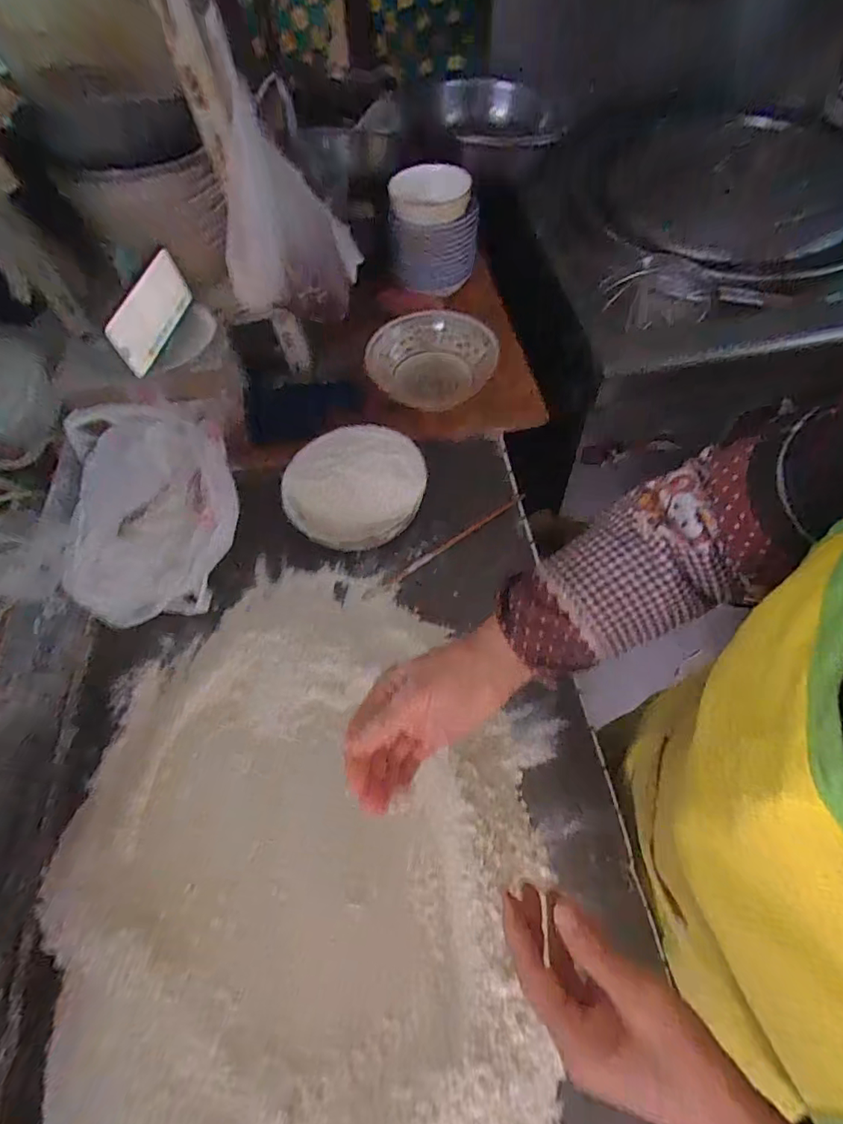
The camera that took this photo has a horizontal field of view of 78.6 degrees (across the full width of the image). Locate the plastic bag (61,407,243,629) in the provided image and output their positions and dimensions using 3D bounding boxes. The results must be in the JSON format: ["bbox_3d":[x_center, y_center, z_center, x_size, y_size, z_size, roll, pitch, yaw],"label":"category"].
[{"bbox_3d":[-0.338,-0.065,0.657,0.197,0.124,0.256,-17,60,-6],"label":"plastic bag"}]

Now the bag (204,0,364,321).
[{"bbox_3d":[-0.167,-0.424,0.619,0.109,0.266,0.163,11,61,11],"label":"bag"}]

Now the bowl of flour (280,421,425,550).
[{"bbox_3d":[-0.086,-0.096,0.694,0.178,0.092,0.183,22,63,16],"label":"bowl of flour"}]

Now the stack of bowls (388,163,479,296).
[{"bbox_3d":[0.021,-0.549,0.845,0.138,0.155,0.149,-3,59,3],"label":"stack of bowls"}]

